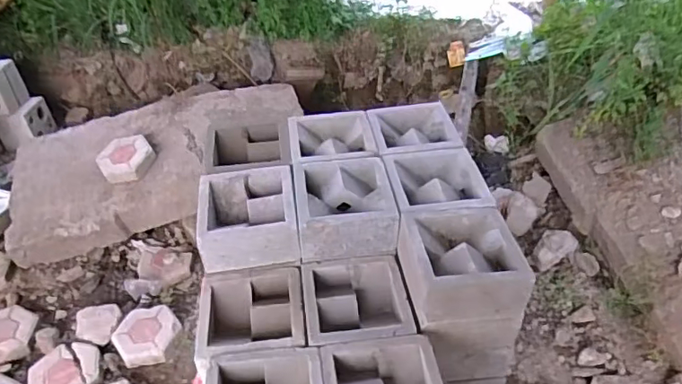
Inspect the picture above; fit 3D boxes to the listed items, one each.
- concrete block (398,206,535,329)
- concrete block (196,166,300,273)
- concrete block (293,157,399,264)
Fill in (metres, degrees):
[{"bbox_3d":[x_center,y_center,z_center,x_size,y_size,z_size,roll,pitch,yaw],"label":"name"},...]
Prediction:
[{"bbox_3d":[0.236,0.138,1.036,0.218,0.105,0.216,-6,39,-4],"label":"concrete block"},{"bbox_3d":[-0.197,0.061,1.152,0.202,0.109,0.209,-7,39,-5],"label":"concrete block"},{"bbox_3d":[0.007,0.037,1.171,0.202,0.114,0.215,-6,39,-4],"label":"concrete block"}]

